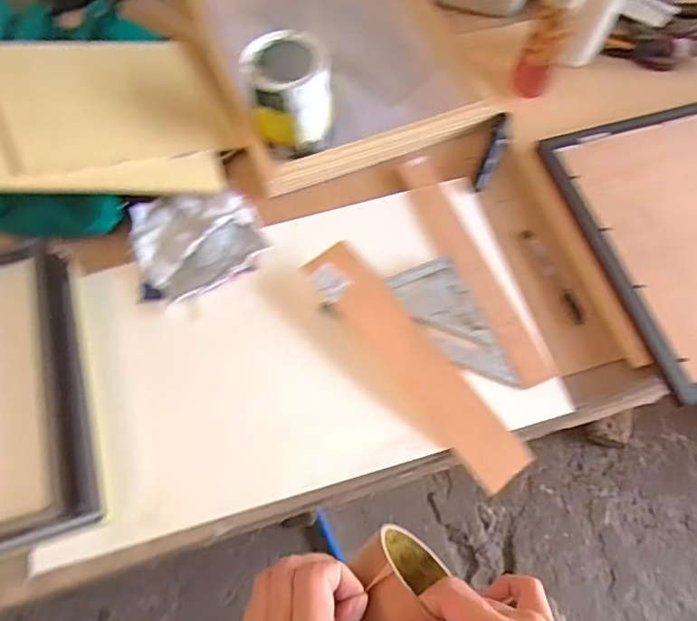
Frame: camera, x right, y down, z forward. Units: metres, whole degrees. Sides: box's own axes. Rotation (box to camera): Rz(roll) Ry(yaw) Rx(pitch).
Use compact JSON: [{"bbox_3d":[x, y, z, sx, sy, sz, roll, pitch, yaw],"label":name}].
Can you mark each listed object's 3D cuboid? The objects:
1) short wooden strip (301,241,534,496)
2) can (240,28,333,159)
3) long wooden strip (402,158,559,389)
[{"bbox_3d":[0.076,0.057,0.650,0.065,0.012,0.339,-38,75,-8],"label":"short wooden strip"},{"bbox_3d":[-0.081,-0.294,0.740,0.114,0.113,0.111,-12,67,-3],"label":"can"},{"bbox_3d":[0.155,-0.062,0.701,0.050,0.007,0.341,-22,68,-8],"label":"long wooden strip"}]

